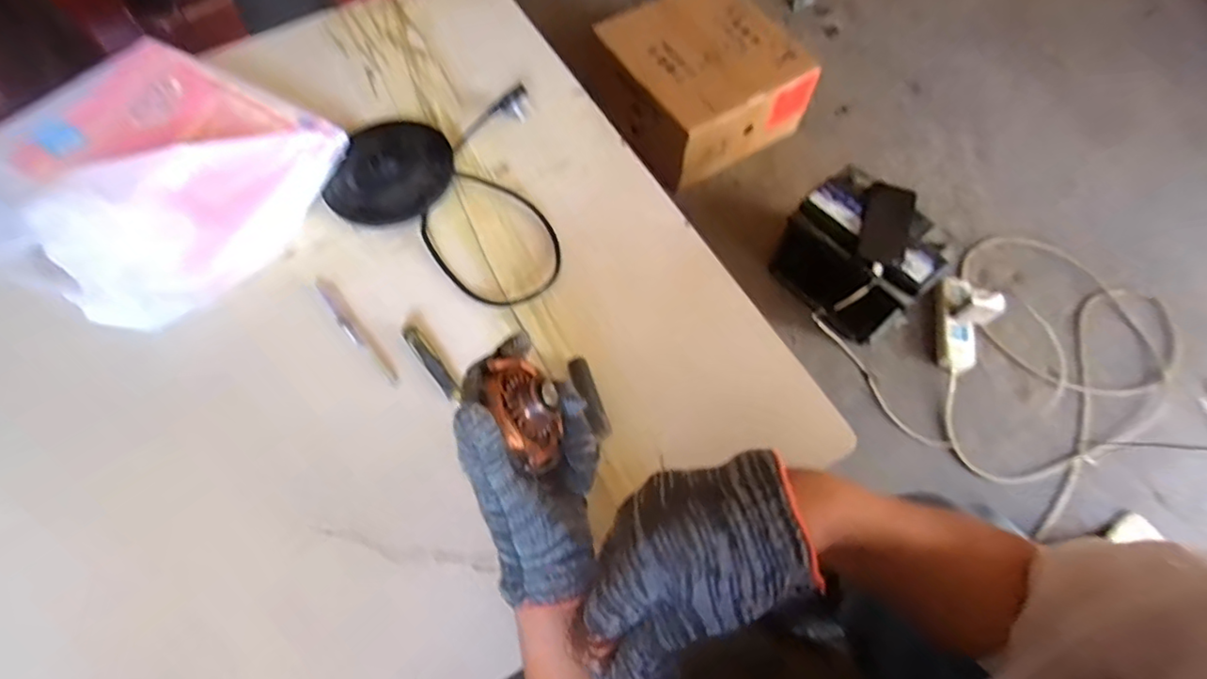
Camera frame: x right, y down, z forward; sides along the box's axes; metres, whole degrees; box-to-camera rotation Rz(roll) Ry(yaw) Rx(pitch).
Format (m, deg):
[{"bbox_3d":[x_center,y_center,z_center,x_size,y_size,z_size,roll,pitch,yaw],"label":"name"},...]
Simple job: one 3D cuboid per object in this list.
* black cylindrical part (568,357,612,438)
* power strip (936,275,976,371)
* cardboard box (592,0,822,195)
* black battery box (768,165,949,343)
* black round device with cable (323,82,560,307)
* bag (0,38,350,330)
[{"bbox_3d":[-0.014,0.051,0.541,0.019,0.017,0.078,-19,68,-8],"label":"black cylindrical part"},{"bbox_3d":[0.627,-0.030,1.059,0.061,0.037,0.170,3,81,1],"label":"power strip"},{"bbox_3d":[0.186,-0.516,1.195,0.369,0.160,0.320,-25,67,-13],"label":"cardboard box"},{"bbox_3d":[0.425,-0.138,1.011,0.193,0.174,0.234,-33,69,-16],"label":"black battery box"},{"bbox_3d":[-0.173,-0.150,0.629,0.223,0.031,0.263,-10,67,-4],"label":"black round device with cable"},{"bbox_3d":[-0.516,-0.139,0.585,0.341,0.105,0.407,28,70,12],"label":"bag"}]

